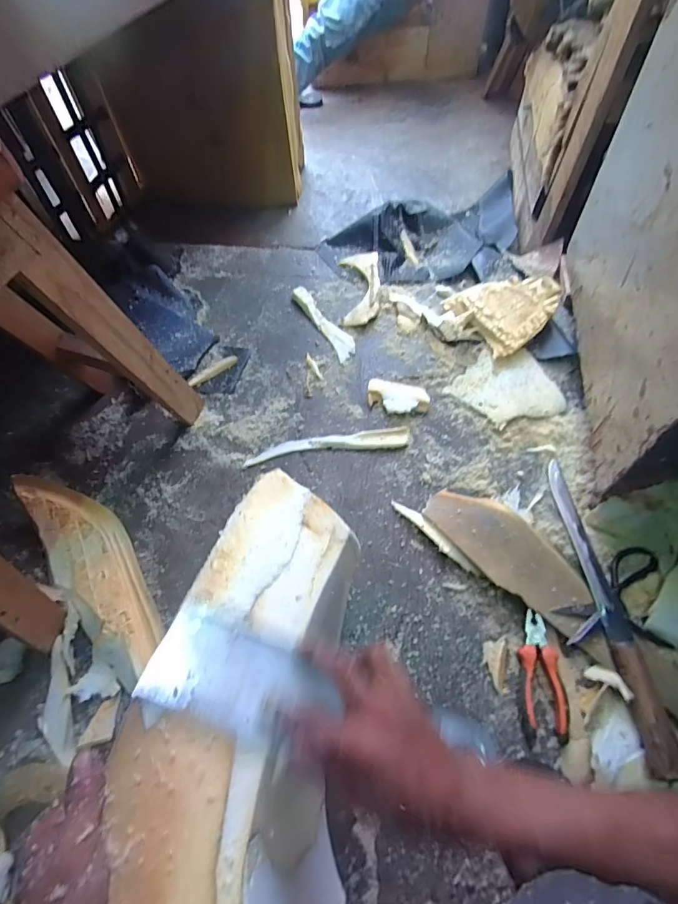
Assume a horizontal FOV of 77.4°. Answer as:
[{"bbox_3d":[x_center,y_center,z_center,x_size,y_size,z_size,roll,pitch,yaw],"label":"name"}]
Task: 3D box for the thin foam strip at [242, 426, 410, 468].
[{"bbox_3d":[-0.020,-0.013,0.757,0.292,0.014,0.043,-7,62,0],"label":"thin foam strip"}]

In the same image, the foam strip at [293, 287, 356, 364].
[{"bbox_3d":[-0.031,-0.281,0.908,0.049,0.013,0.224,-29,65,-11],"label":"foam strip"}]

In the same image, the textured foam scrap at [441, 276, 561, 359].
[{"bbox_3d":[0.326,-0.287,0.837,0.171,0.064,0.186,-32,65,-13],"label":"textured foam scrap"}]

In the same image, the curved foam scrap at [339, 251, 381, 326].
[{"bbox_3d":[0.048,-0.368,0.941,0.084,0.027,0.214,-2,62,2],"label":"curved foam scrap"}]

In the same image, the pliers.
[{"bbox_3d":[0.267,0.287,0.559,0.048,0.014,0.139,2,63,5],"label":"pliers"}]

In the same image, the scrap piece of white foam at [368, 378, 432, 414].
[{"bbox_3d":[0.111,-0.099,0.796,0.115,0.023,0.064,11,64,9],"label":"scrap piece of white foam"}]

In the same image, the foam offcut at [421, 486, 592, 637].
[{"bbox_3d":[0.256,0.146,0.645,0.114,0.032,0.259,-38,67,-15],"label":"foam offcut"}]

